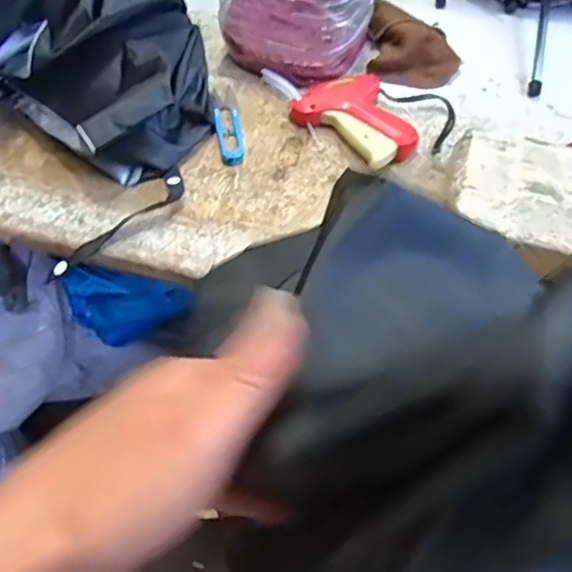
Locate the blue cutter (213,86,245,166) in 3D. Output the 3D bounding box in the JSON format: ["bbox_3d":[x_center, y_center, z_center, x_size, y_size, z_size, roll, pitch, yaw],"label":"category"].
[{"bbox_3d":[-0.060,-0.167,0.581,0.025,0.012,0.113,-8,56,-3],"label":"blue cutter"}]

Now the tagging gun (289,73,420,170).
[{"bbox_3d":[0.080,-0.172,0.575,0.125,0.028,0.088,38,65,24],"label":"tagging gun"}]

